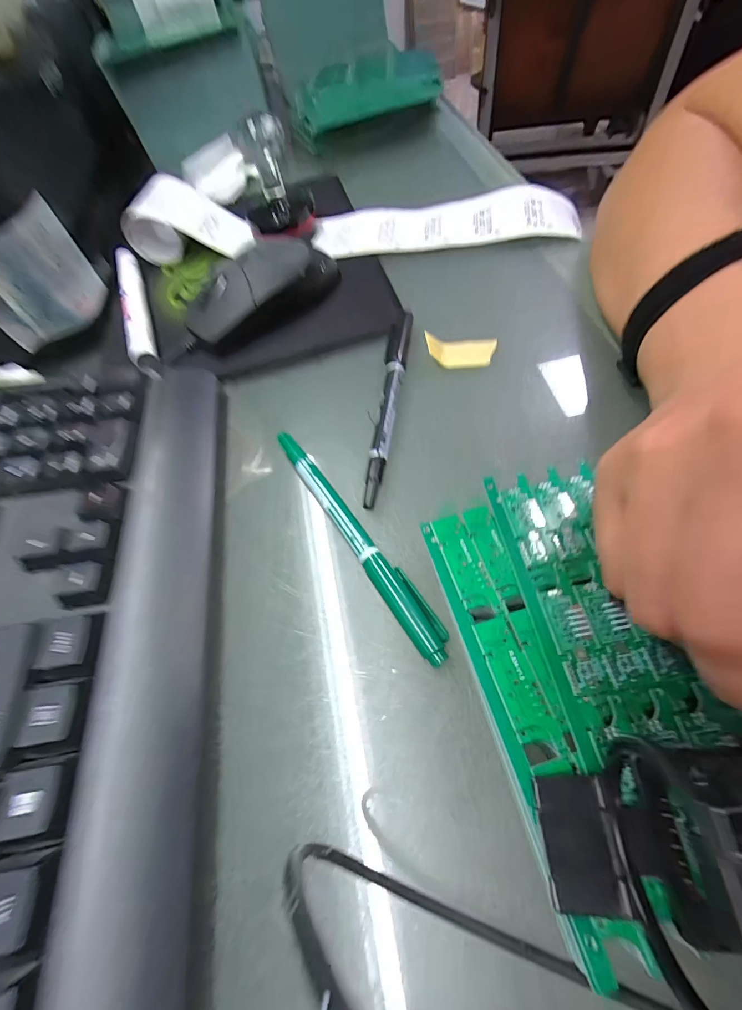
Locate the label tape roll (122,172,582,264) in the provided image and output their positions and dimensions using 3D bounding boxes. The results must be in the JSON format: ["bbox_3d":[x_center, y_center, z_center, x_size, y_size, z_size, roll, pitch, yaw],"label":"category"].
[{"bbox_3d":[-0.022,-0.228,0.310,0.344,0.032,0.056,5,57,6],"label":"label tape roll"}]

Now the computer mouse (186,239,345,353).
[{"bbox_3d":[-0.067,-0.149,0.267,0.053,0.038,0.116,35,70,26],"label":"computer mouse"}]

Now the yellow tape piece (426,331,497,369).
[{"bbox_3d":[0.054,-0.093,0.238,0.041,0.007,0.022,-1,59,9],"label":"yellow tape piece"}]

